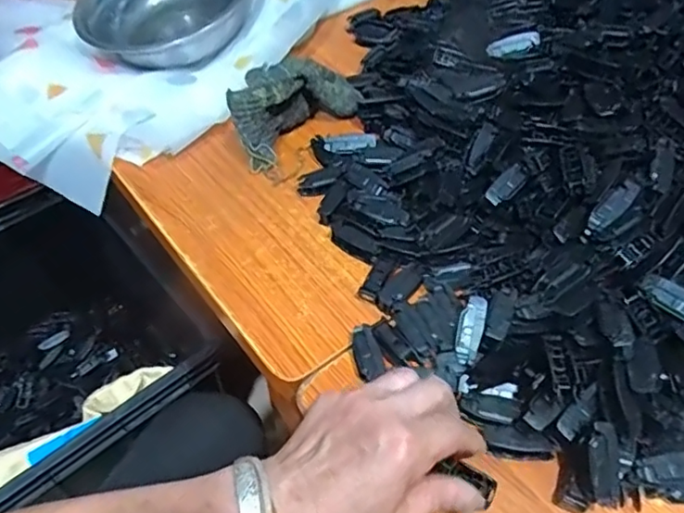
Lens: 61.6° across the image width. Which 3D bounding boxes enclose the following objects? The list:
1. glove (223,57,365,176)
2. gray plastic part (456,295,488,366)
[{"bbox_3d":[-0.046,-0.156,0.559,0.140,0.075,0.069,-30,59,-21],"label":"glove"},{"bbox_3d":[0.092,0.052,0.409,0.016,0.006,0.048,13,82,10],"label":"gray plastic part"}]

